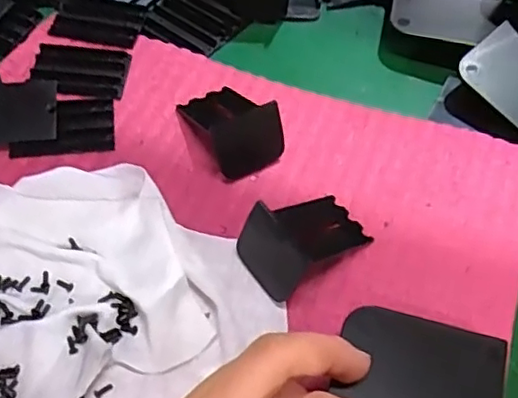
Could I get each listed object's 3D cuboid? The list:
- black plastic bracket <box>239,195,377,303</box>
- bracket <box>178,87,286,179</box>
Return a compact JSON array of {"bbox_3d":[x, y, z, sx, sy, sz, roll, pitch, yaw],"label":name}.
[{"bbox_3d":[0.022,0.016,0.294,0.061,0.027,0.035,-32,64,-23],"label":"black plastic bracket"},{"bbox_3d":[-0.016,-0.044,0.332,0.035,0.029,0.062,-26,62,-20],"label":"bracket"}]

